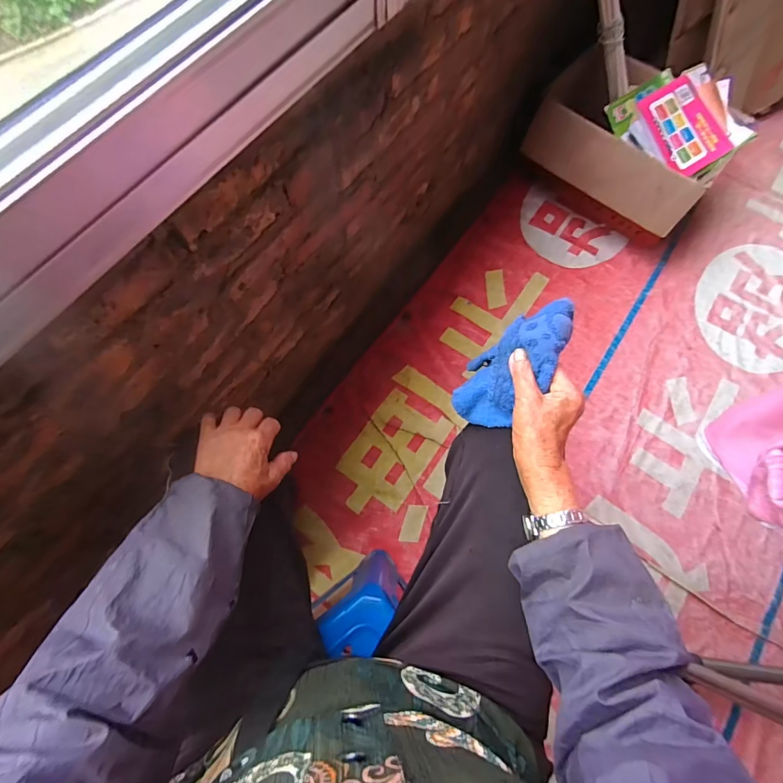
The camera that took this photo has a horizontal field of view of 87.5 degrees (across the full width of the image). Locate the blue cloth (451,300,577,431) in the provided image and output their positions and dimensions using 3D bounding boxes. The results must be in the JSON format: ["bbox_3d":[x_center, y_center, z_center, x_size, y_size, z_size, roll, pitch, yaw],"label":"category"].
[{"bbox_3d":[0.139,-0.030,0.460,0.079,0.062,0.165,45,112,14],"label":"blue cloth"}]

